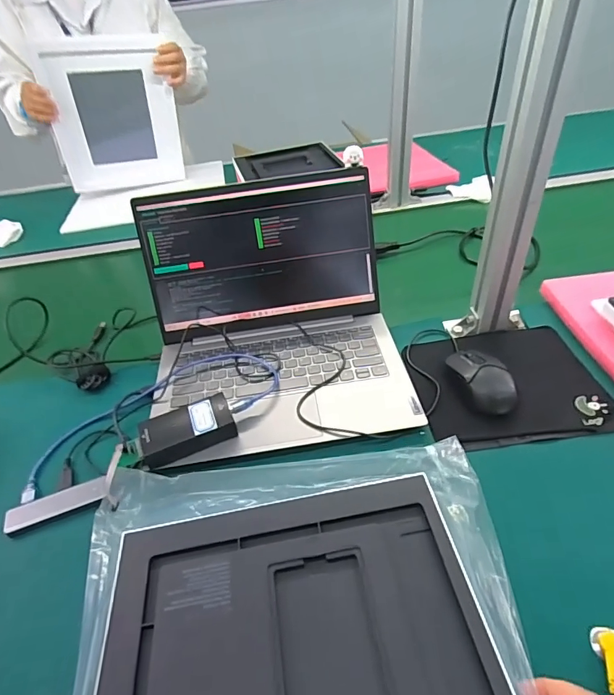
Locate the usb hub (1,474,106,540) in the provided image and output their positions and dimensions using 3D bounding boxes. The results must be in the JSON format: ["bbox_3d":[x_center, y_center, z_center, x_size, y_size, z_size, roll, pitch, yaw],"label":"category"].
[{"bbox_3d":[-0.274,0.172,0.488,0.100,0.017,0.028,-18,42,-31],"label":"usb hub"}]

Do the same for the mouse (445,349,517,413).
[{"bbox_3d":[0.211,0.037,0.535,0.051,0.035,0.098,-19,44,-13],"label":"mouse"}]

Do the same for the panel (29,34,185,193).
[{"bbox_3d":[-0.429,-0.511,1.000,0.255,0.303,0.042,-18,48,-19],"label":"panel"}]

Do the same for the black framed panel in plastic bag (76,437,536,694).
[{"bbox_3d":[-0.010,0.236,0.352,0.360,0.042,0.330,-6,42,1],"label":"black framed panel in plastic bag"}]

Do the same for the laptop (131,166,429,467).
[{"bbox_3d":[-0.048,-0.055,0.566,0.316,0.175,0.329,-8,42,-2],"label":"laptop"}]

